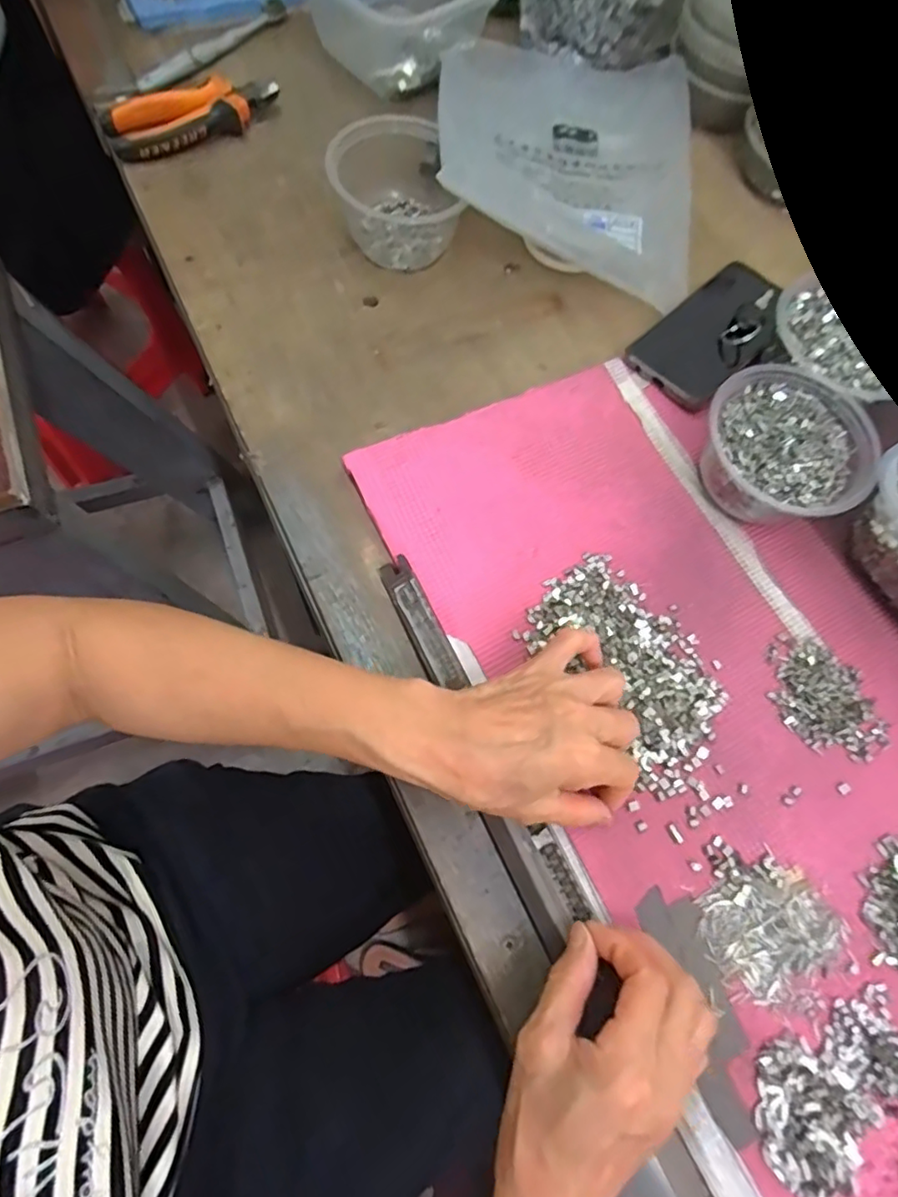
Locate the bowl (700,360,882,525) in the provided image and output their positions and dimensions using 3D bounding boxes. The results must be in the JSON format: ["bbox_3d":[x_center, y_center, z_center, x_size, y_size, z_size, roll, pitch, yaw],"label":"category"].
[{"bbox_3d":[0.239,-0.107,0.430,0.118,0.052,0.111,2,70,-6],"label":"bowl"}]

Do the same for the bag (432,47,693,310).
[{"bbox_3d":[0.103,-0.397,0.507,0.223,0.081,0.269,8,69,-4],"label":"bag"}]

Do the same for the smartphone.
[{"bbox_3d":[0.216,-0.216,0.486,0.147,0.013,0.076,-40,79,-18],"label":"smartphone"}]

